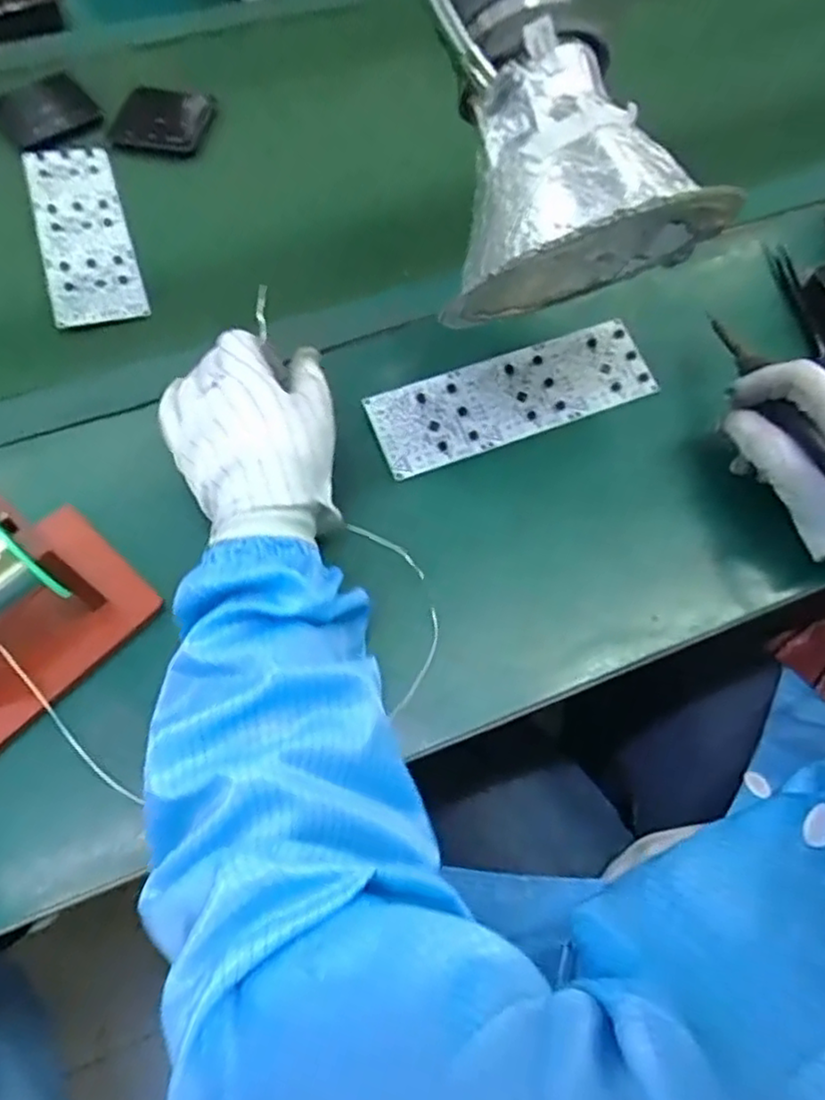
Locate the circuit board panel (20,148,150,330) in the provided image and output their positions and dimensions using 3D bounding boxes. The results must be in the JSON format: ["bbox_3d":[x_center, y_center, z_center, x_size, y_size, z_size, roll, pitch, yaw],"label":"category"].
[{"bbox_3d":[-0.276,-0.269,0.559,0.068,0.005,0.218,-19,66,-10],"label":"circuit board panel"}]

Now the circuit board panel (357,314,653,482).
[{"bbox_3d":[0.074,-0.113,0.489,0.209,0.006,0.066,-20,76,-10],"label":"circuit board panel"}]

